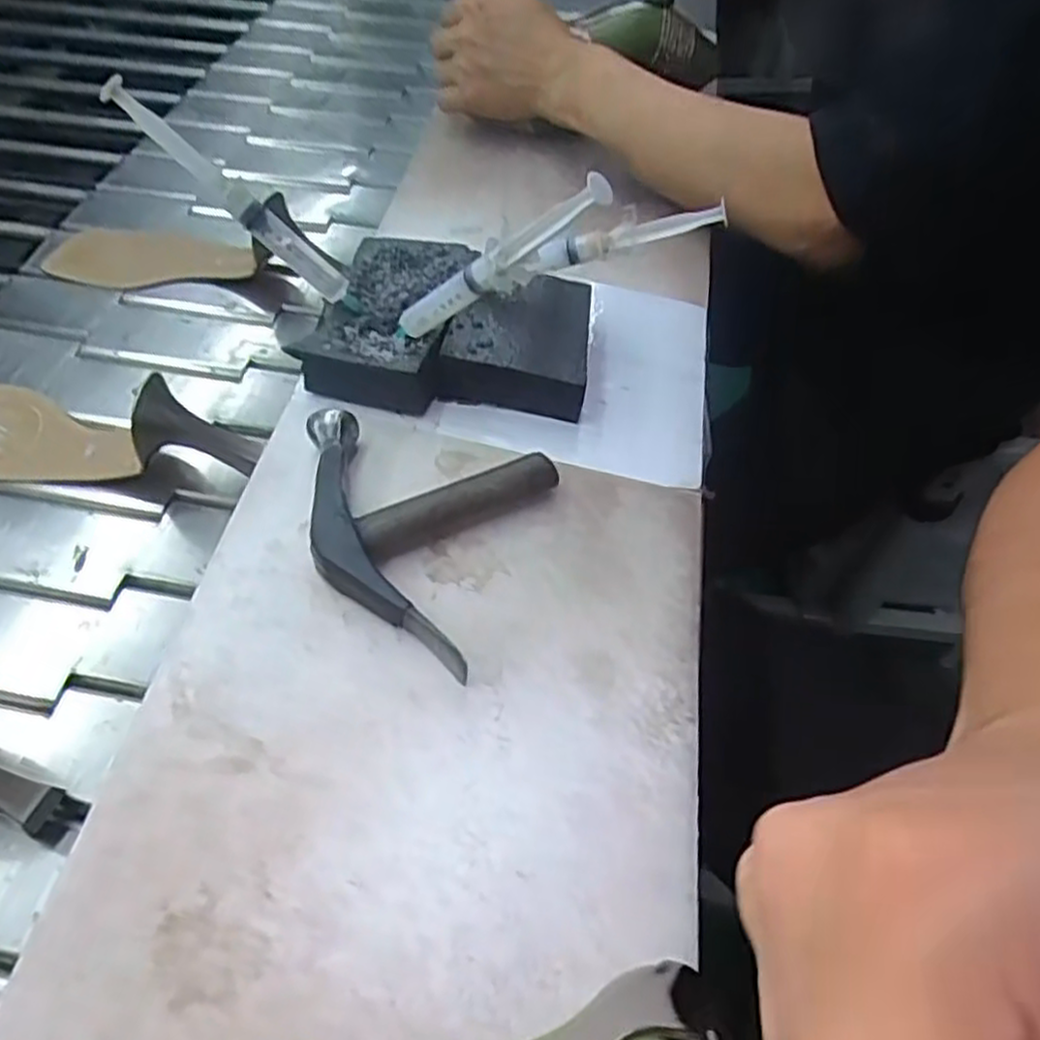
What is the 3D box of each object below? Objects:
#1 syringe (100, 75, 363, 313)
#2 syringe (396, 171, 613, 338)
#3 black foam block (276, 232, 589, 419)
[{"bbox_3d":[-0.155,-0.181,0.438,0.165,0.025,0.016,40,51,-22],"label":"syringe"},{"bbox_3d":[-0.016,-0.128,0.404,0.021,0.163,0.015,43,49,-26],"label":"syringe"},{"bbox_3d":[-0.038,-0.118,0.484,0.169,0.036,0.126,13,53,6],"label":"black foam block"}]

